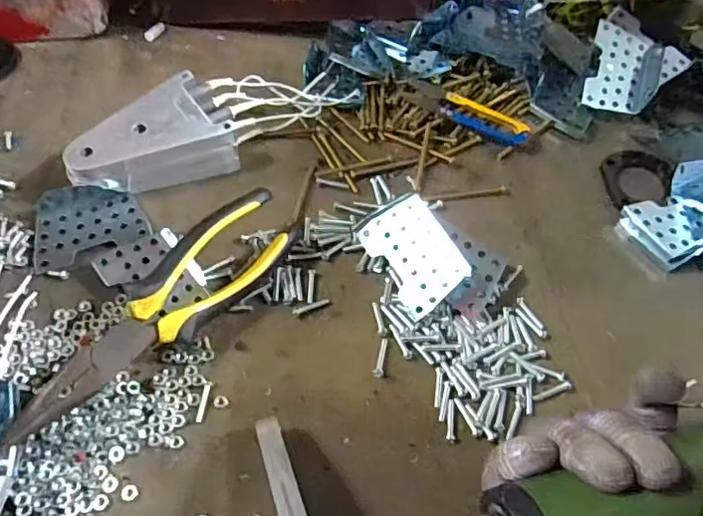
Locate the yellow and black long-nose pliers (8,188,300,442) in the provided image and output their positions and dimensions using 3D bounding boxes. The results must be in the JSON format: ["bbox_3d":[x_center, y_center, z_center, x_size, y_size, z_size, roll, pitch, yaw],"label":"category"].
[{"bbox_3d":[-0.105,0.030,0.313,0.046,0.036,0.180,38,65,20],"label":"yellow and black long-nose pliers"}]

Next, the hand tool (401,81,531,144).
[{"bbox_3d":[0.084,-0.108,0.413,0.095,0.009,0.022,24,61,13],"label":"hand tool"}]

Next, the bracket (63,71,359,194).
[{"bbox_3d":[-0.098,-0.098,0.393,0.188,0.029,0.066,-19,61,-12],"label":"bracket"}]

